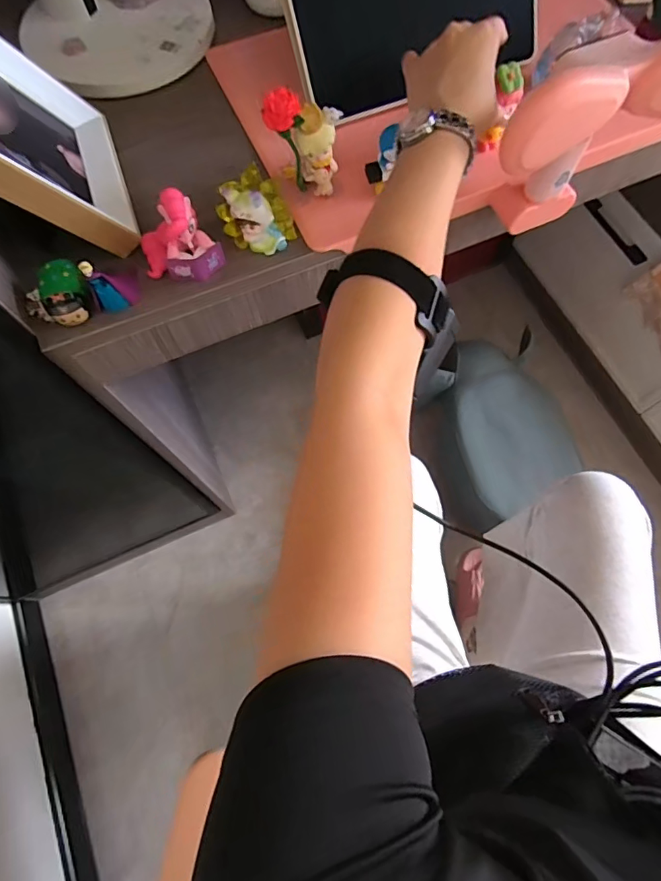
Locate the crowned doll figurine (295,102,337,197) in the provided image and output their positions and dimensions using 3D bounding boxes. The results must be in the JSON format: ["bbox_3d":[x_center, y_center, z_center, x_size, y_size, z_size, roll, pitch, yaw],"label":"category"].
[{"bbox_3d":[-0.013,-0.260,0.425,0.033,0.067,0.026,-2,70,-1],"label":"crowned doll figurine"}]

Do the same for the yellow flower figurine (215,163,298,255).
[{"bbox_3d":[-0.068,-0.206,0.424,0.053,0.052,0.052,-31,73,-10],"label":"yellow flower figurine"}]

